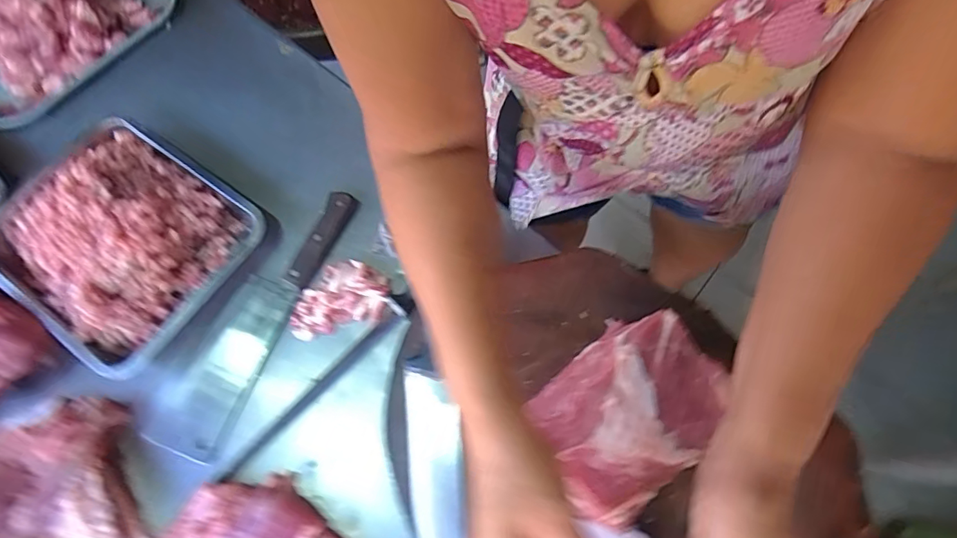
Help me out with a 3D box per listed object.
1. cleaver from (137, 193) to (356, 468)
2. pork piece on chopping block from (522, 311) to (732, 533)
[{"bbox_3d":[-0.275,0.051,0.624,0.086,0.023,0.357,22,71,9],"label":"cleaver"},{"bbox_3d":[0.128,0.131,0.453,0.179,0.063,0.135,-42,74,-14],"label":"pork piece on chopping block"}]

